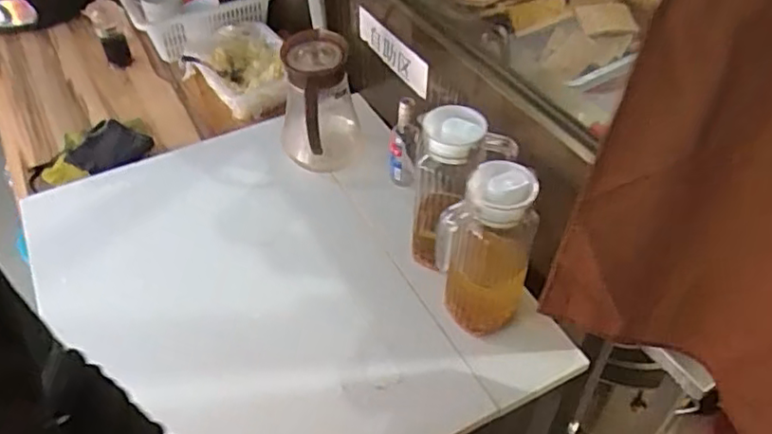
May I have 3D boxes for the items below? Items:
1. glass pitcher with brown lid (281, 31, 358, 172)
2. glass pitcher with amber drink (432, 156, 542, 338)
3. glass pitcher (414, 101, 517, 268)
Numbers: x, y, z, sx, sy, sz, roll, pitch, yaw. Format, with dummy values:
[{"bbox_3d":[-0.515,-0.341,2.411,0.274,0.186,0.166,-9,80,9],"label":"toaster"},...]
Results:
[{"bbox_3d":[-0.111,-0.178,0.969,0.122,0.204,0.125,-9,47,-8],"label":"glass pitcher with brown lid"},{"bbox_3d":[0.120,0.050,0.730,0.082,0.232,0.100,32,54,27],"label":"glass pitcher with amber drink"},{"bbox_3d":[0.087,-0.025,0.800,0.118,0.237,0.094,24,51,22],"label":"glass pitcher"}]

